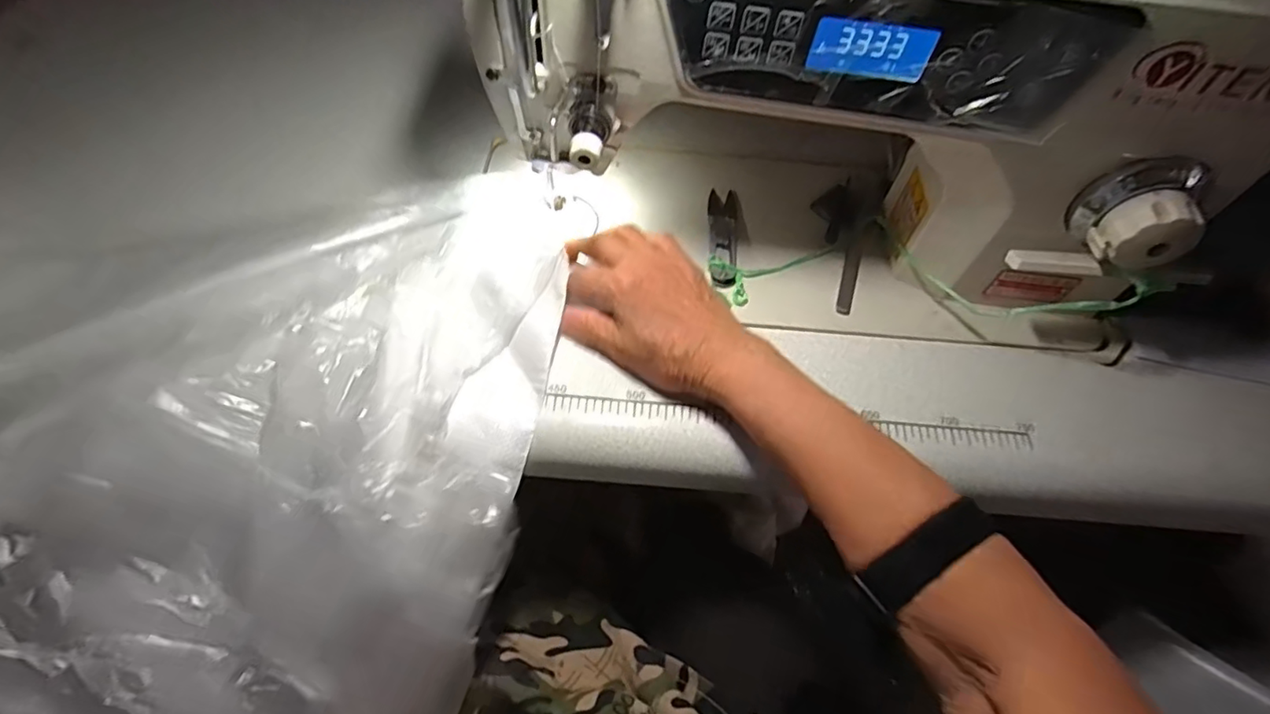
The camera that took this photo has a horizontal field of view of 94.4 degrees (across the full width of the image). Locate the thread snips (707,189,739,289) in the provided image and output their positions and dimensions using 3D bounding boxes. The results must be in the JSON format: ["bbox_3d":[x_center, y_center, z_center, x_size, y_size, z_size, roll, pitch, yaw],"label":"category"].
[{"bbox_3d":[0.066,-0.091,0.445,0.022,0.011,0.097,6,58,1],"label":"thread snips"}]

